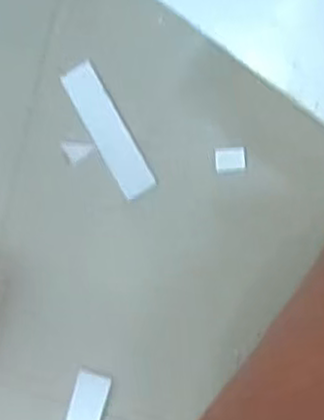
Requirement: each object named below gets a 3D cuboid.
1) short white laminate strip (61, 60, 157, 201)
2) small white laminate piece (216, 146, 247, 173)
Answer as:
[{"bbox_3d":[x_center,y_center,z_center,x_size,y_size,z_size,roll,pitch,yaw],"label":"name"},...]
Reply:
[{"bbox_3d":[-0.041,-0.060,0.576,0.026,0.004,0.106,-28,91,8],"label":"short white laminate strip"},{"bbox_3d":[0.052,-0.038,0.569,0.023,0.004,0.018,-3,94,7],"label":"small white laminate piece"}]

